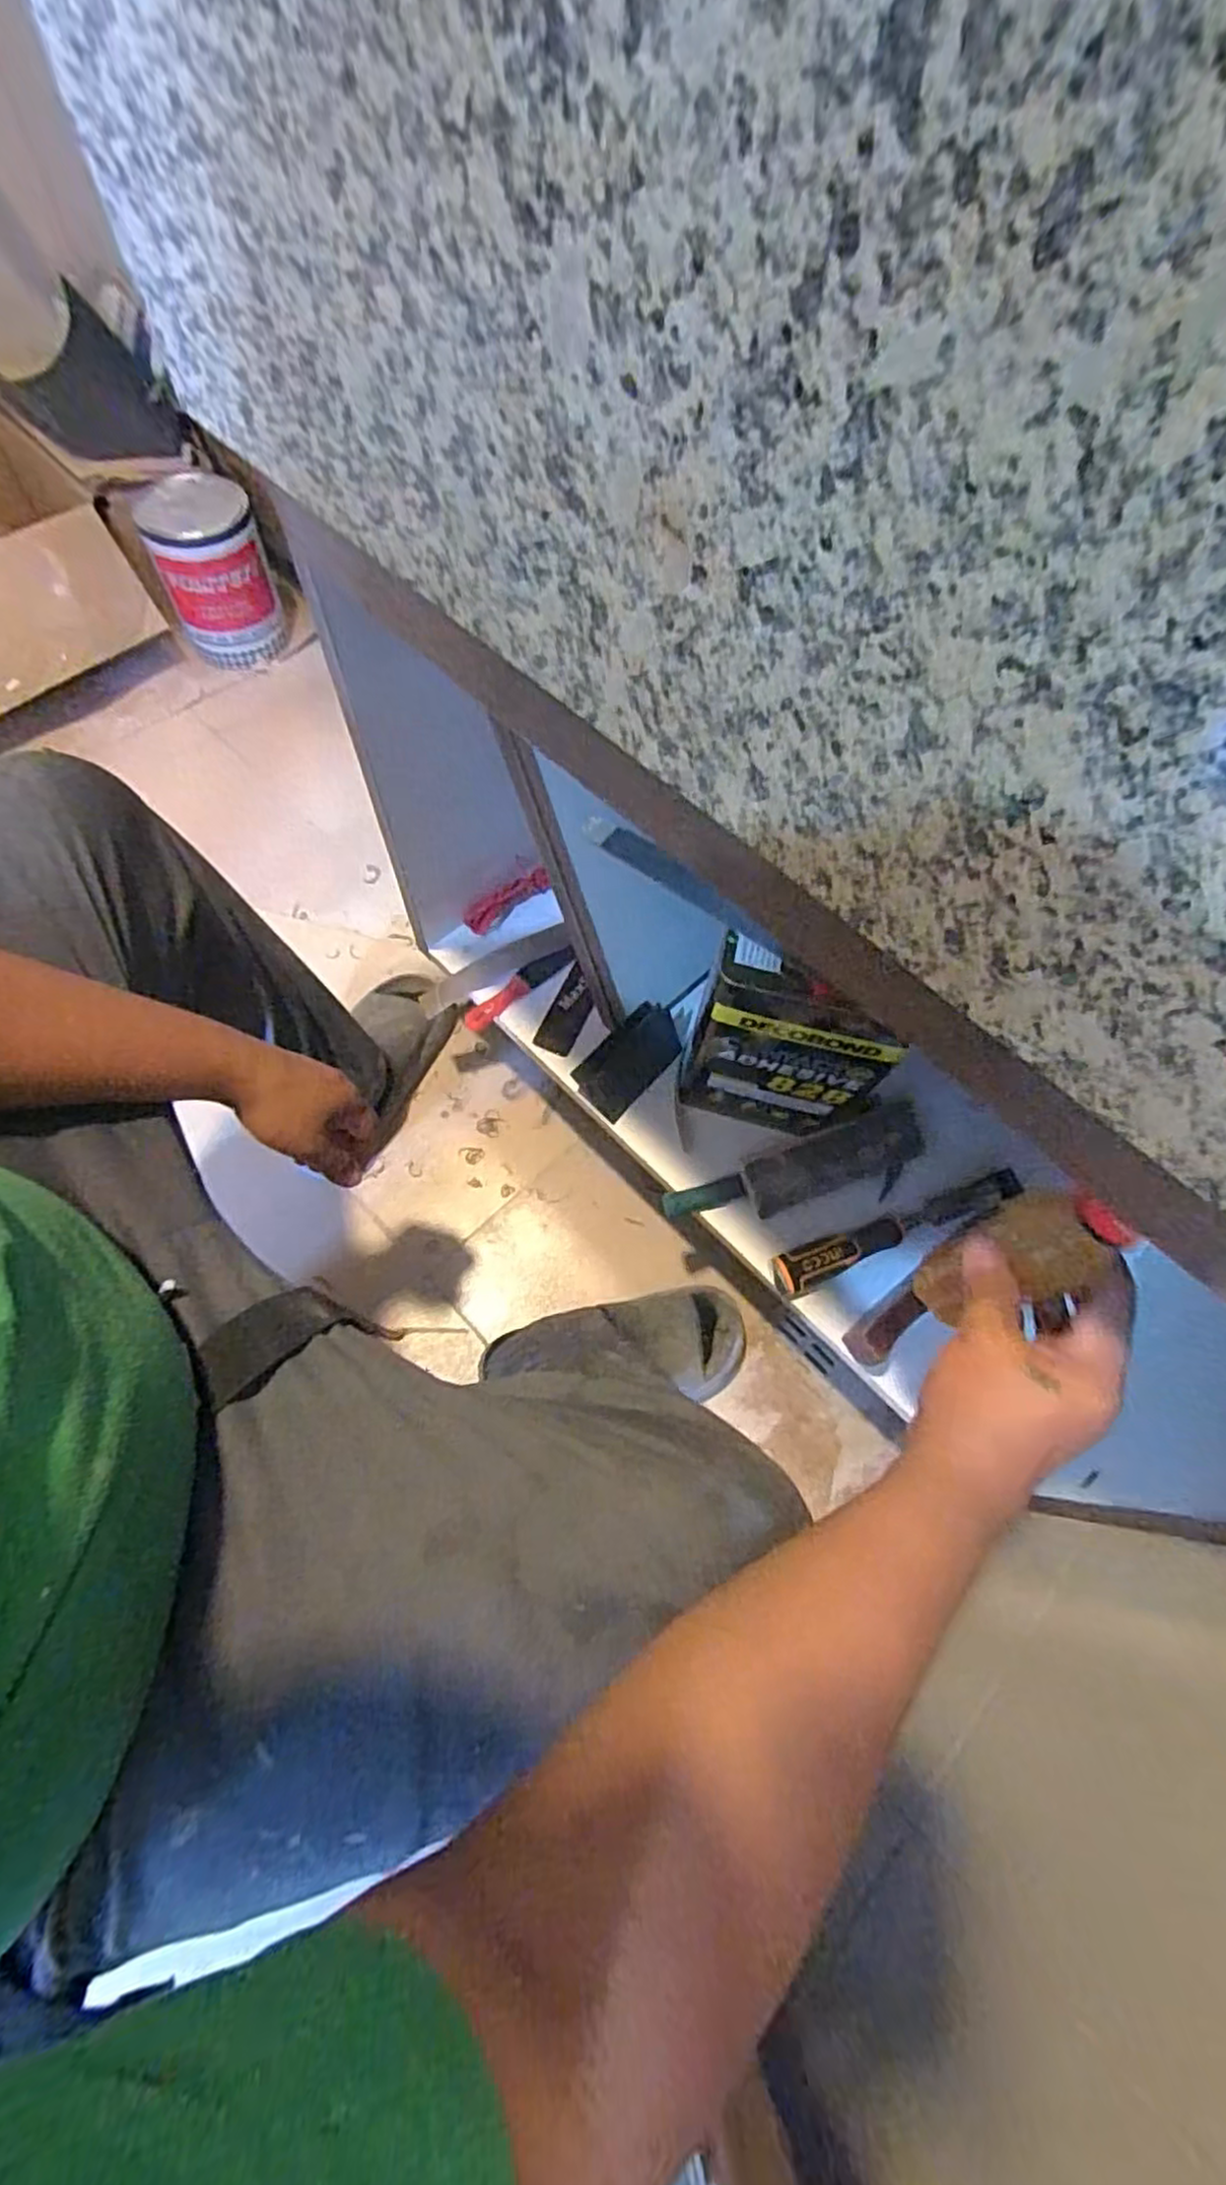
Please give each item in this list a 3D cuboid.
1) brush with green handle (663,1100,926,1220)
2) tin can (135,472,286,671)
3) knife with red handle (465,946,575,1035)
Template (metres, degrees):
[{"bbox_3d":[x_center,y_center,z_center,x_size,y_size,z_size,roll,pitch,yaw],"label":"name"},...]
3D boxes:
[{"bbox_3d":[0.177,0.082,0.734,0.255,0.058,0.074,-19,67,7],"label":"brush with green handle"},{"bbox_3d":[-0.647,-0.841,1.232,0.161,0.223,0.153,1,66,-3],"label":"tin can"},{"bbox_3d":[-0.102,-0.117,0.821,0.142,0.020,0.029,-34,72,-17],"label":"knife with red handle"}]

